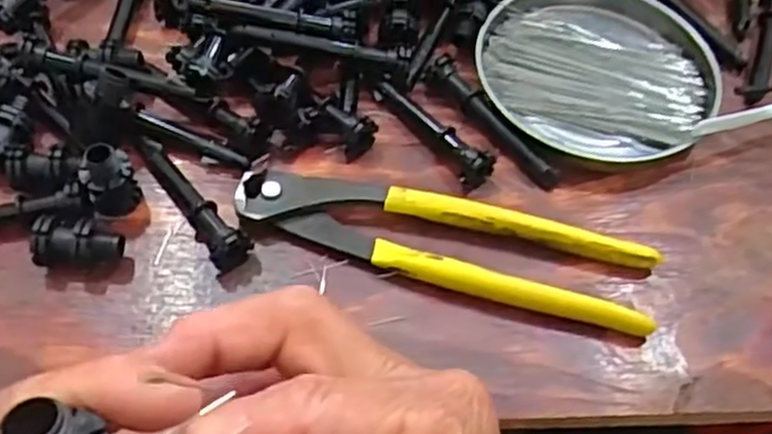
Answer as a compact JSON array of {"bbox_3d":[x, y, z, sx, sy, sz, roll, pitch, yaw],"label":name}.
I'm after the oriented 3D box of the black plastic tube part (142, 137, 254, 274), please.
[{"bbox_3d":[-0.096,-0.009,0.364,0.019,0.019,0.087,-32,64,-23],"label":"black plastic tube part"}]

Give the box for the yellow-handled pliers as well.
[{"bbox_3d":[0.028,0.012,0.361,0.200,0.016,0.048,13,56,5],"label":"yellow-handled pliers"}]

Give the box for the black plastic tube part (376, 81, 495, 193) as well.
[{"bbox_3d":[0.027,-0.051,0.397,0.020,0.020,0.081,-31,63,-22],"label":"black plastic tube part"}]

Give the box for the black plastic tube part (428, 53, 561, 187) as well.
[{"bbox_3d":[0.058,-0.052,0.403,0.015,0.015,0.096,-34,64,-23],"label":"black plastic tube part"}]

